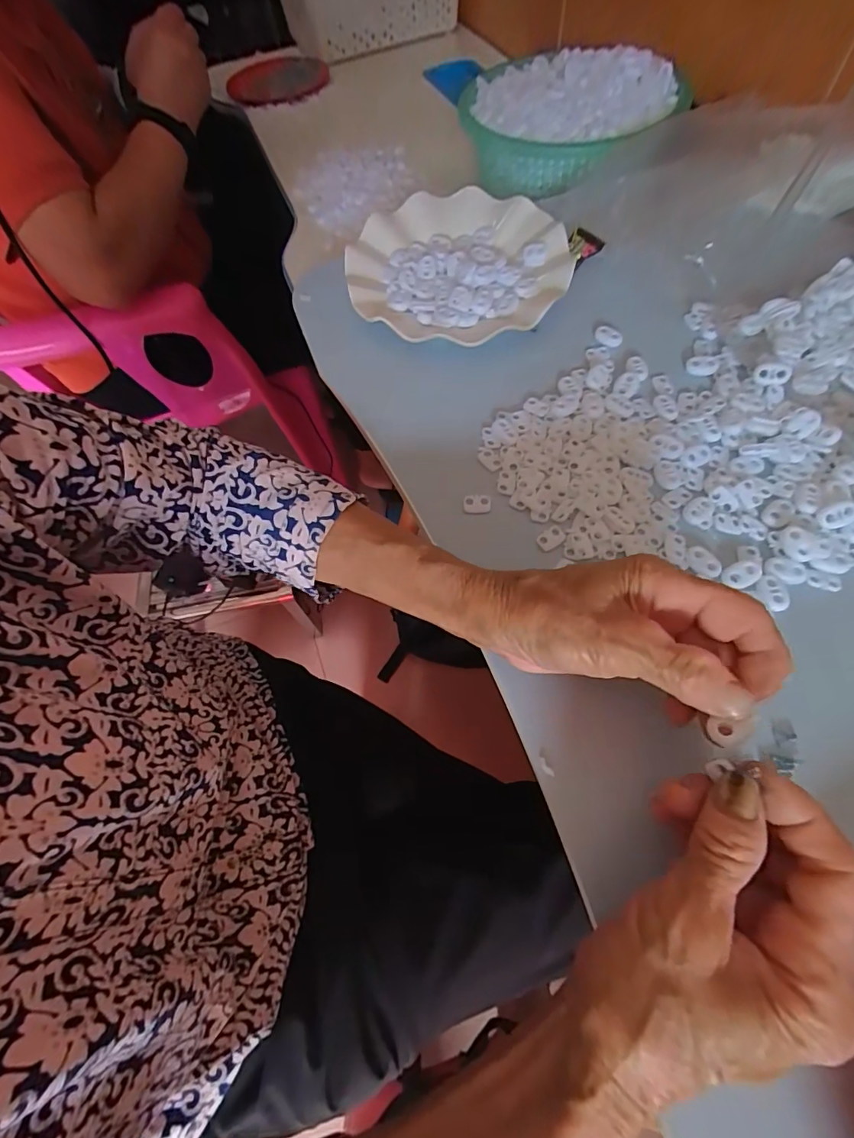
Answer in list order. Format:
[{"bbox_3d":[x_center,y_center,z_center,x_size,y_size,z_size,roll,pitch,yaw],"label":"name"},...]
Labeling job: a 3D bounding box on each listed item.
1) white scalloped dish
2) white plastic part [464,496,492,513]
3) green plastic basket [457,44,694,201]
[{"bbox_3d":[0.026,-0.256,0.400,0.178,0.022,0.174,-2,64,3],"label":"white scalloped dish"},{"bbox_3d":[0.034,-0.043,0.320,0.018,0.006,0.010,1,64,5],"label":"white plastic part"},{"bbox_3d":[0.150,-0.478,0.508,0.220,0.069,0.183,1,64,5],"label":"green plastic basket"}]

